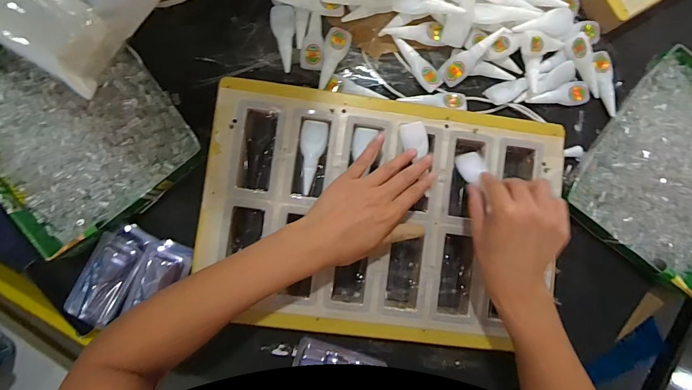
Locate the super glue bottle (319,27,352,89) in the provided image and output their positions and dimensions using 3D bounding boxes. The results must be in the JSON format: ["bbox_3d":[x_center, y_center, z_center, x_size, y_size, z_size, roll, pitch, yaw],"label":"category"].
[{"bbox_3d":[-0.018,-0.170,0.443,0.030,0.008,0.081,19,86,-2],"label":"super glue bottle"}]

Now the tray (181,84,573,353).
[{"bbox_3d":[0.041,0.025,0.421,0.401,0.021,0.276,8,86,-3],"label":"tray"}]

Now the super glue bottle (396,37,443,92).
[{"bbox_3d":[0.090,-0.165,0.459,0.025,0.011,0.078,-45,90,-5],"label":"super glue bottle"}]

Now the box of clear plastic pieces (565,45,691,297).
[{"bbox_3d":[0.432,-0.029,0.463,0.217,0.033,0.258,37,85,-1],"label":"box of clear plastic pieces"}]

